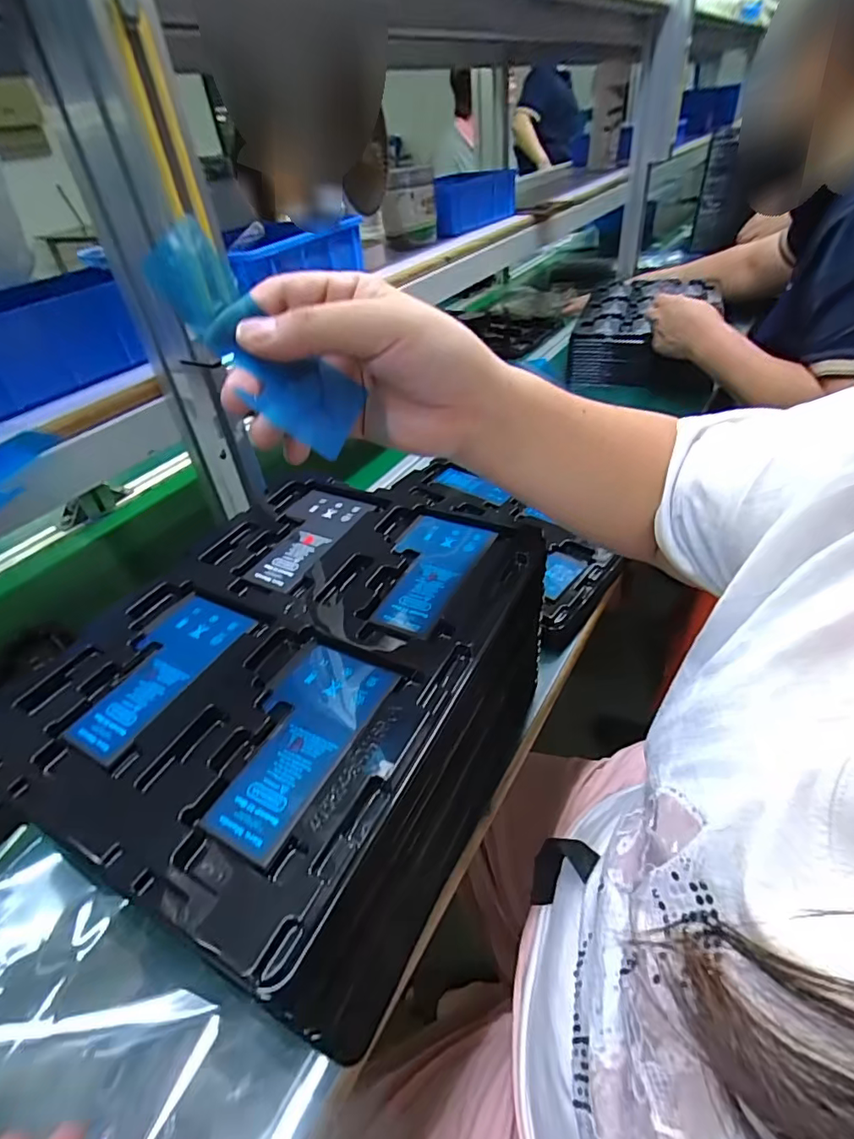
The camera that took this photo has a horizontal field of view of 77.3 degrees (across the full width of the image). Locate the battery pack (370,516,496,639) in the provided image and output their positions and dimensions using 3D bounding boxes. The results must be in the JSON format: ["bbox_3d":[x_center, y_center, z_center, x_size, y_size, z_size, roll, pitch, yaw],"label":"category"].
[{"bbox_3d":[-0.002,-0.001,0.334,0.057,0.004,0.100,15,45,25],"label":"battery pack"}]

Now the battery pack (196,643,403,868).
[{"bbox_3d":[-0.062,0.077,0.251,0.054,0.004,0.101,14,45,24],"label":"battery pack"}]

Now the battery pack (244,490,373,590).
[{"bbox_3d":[-0.085,-0.024,0.373,0.053,0.009,0.099,17,46,27],"label":"battery pack"}]

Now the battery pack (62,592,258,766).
[{"bbox_3d":[-0.149,0.052,0.293,0.060,0.004,0.102,17,46,27],"label":"battery pack"}]

